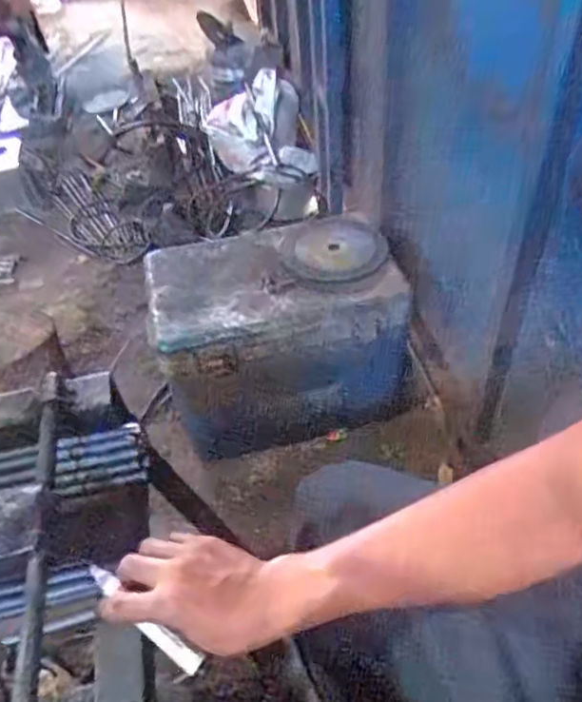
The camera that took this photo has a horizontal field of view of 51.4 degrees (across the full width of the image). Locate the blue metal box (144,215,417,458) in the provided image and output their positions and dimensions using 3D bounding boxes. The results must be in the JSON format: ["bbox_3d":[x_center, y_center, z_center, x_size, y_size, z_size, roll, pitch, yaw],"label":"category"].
[{"bbox_3d":[-0.024,-0.028,1.332,0.482,0.391,0.316,-11,48,-3],"label":"blue metal box"}]

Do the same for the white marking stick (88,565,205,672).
[{"bbox_3d":[-0.115,0.201,0.463,0.117,0.018,0.014,32,56,22],"label":"white marking stick"}]

